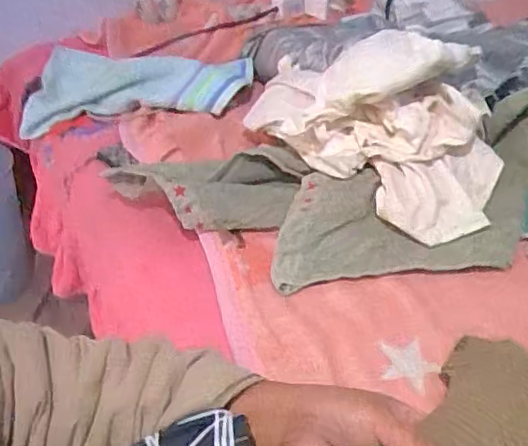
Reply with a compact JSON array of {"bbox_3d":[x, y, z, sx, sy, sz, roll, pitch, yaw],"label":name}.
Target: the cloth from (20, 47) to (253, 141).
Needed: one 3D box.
[{"bbox_3d":[-0.203,-0.211,0.968,0.358,0.093,0.127,1,36,4],"label":"cloth"}]

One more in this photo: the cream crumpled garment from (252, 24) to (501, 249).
[{"bbox_3d":[0.125,-0.139,0.746,0.367,0.149,0.193,29,46,35],"label":"cream crumpled garment"}]

